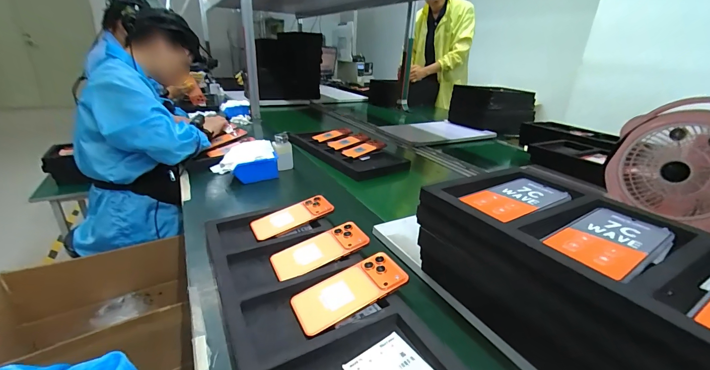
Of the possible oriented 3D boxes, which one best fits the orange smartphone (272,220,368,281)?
[{"bbox_3d":[-0.061,0.112,0.542,0.162,0.013,0.081,-23,32,-20],"label":"orange smartphone"}]

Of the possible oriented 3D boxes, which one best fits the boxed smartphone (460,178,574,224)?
[{"bbox_3d":[0.231,0.018,0.439,0.153,0.012,0.080,-11,27,-30],"label":"boxed smartphone"}]

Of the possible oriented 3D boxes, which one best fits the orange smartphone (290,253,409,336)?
[{"bbox_3d":[-0.007,0.152,0.454,0.163,0.008,0.078,-22,32,-20],"label":"orange smartphone"}]

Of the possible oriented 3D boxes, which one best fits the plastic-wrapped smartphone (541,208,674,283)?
[{"bbox_3d":[0.283,0.059,0.344,0.150,0.010,0.077,-12,28,-31],"label":"plastic-wrapped smartphone"}]

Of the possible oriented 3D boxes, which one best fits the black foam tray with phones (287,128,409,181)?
[{"bbox_3d":[-0.025,-0.129,1.127,0.255,0.048,0.467,-14,29,-35],"label":"black foam tray with phones"}]

